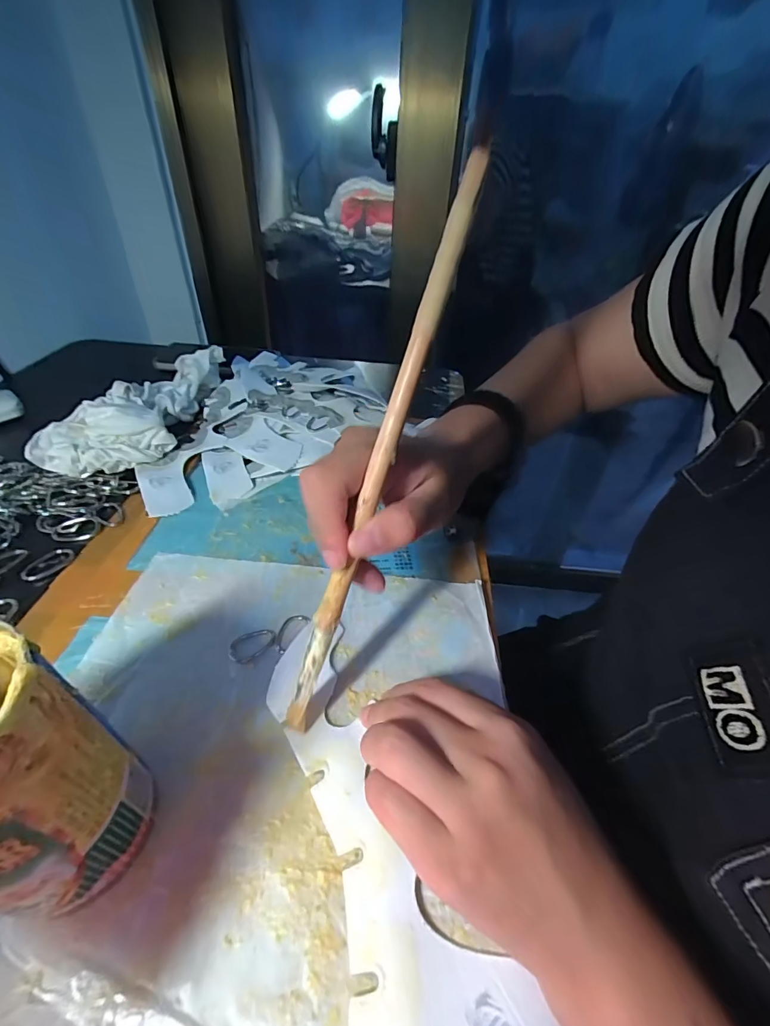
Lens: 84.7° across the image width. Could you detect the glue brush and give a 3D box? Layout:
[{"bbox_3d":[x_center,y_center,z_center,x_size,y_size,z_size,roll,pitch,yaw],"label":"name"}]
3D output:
[{"bbox_3d":[-0.008,-0.005,0.188,0.012,0.266,0.012,25,17,20],"label":"glue brush"}]

